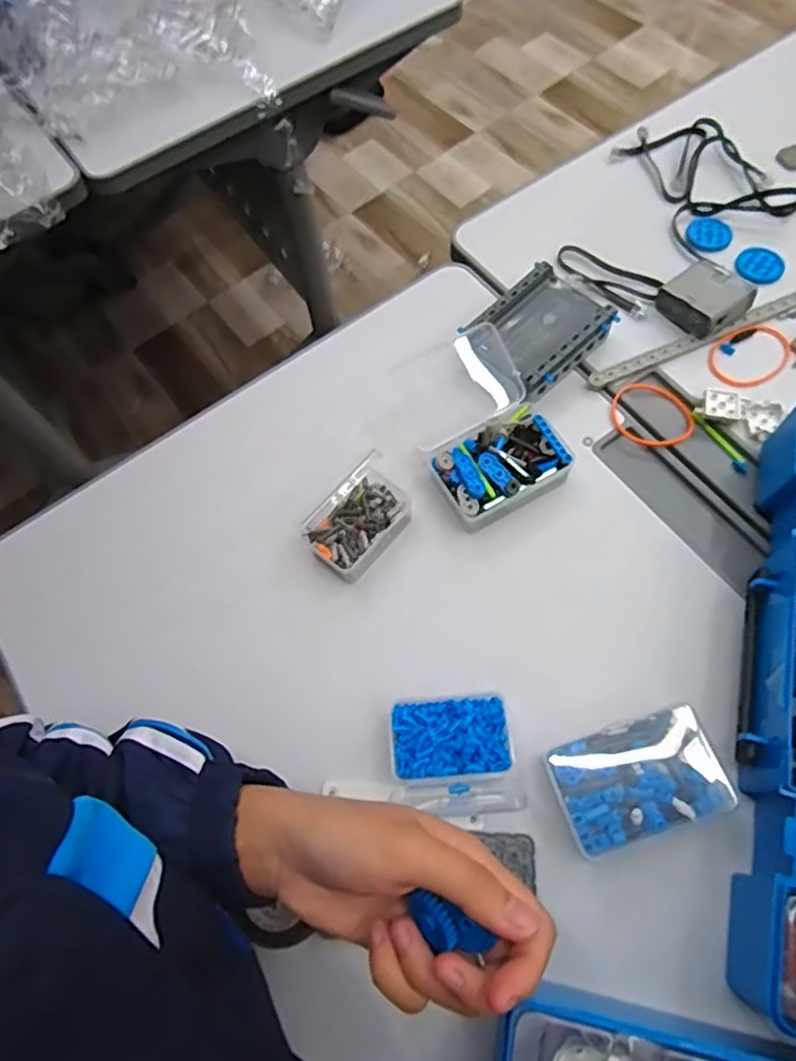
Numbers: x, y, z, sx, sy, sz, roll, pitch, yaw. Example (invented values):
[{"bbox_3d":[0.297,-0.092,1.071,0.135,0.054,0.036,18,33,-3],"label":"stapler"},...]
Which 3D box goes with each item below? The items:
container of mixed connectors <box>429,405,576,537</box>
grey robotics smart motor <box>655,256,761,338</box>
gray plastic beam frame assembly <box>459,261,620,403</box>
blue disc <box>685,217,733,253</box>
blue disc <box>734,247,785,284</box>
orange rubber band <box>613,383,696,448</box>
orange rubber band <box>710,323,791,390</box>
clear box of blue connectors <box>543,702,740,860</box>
[{"bbox_3d":[0.076,-0.047,0.472,0.092,0.029,0.064,-31,67,-9],"label":"container of mixed connectors"},{"bbox_3d":[0.251,-0.189,0.520,0.051,0.027,0.058,-40,69,-12],"label":"grey robotics smart motor"},{"bbox_3d":[0.112,-0.161,0.512,0.098,0.030,0.077,-40,69,-12],"label":"gray plastic beam frame assembly"},{"bbox_3d":[0.274,-0.260,0.559,0.037,0.004,0.039,-2,66,4],"label":"blue disc"},{"bbox_3d":[0.312,-0.228,0.548,0.038,0.008,0.038,-2,66,4],"label":"blue disc"},{"bbox_3d":[0.200,-0.091,0.498,0.063,0.008,0.053,36,74,19],"label":"orange rubber band"},{"bbox_3d":[0.285,-0.141,0.513,0.068,0.006,0.050,-33,67,-9],"label":"orange rubber band"},{"bbox_3d":[0.145,0.149,0.383,0.105,0.023,0.064,-17,66,-3],"label":"clear box of blue connectors"}]

